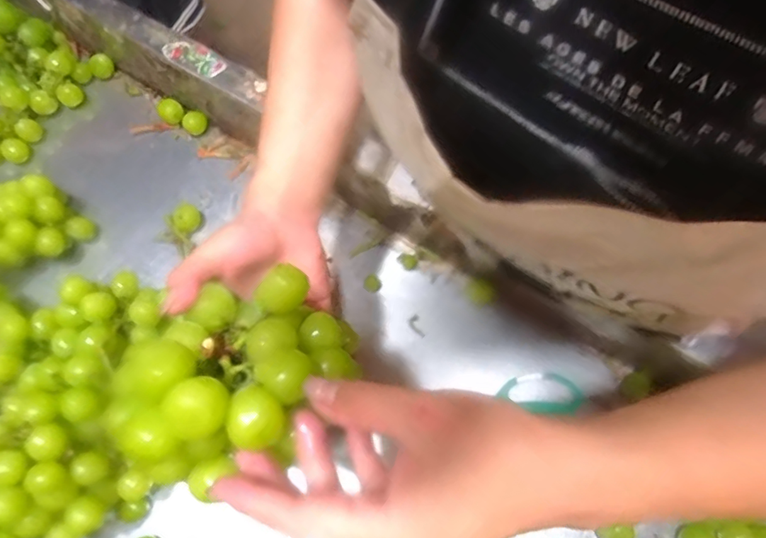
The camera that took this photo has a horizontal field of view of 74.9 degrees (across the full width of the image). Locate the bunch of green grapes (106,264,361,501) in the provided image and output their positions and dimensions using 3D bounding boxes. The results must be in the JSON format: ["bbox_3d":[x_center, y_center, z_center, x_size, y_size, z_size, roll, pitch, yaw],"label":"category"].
[{"bbox_3d":[-0.076,0.048,0.261,0.098,0.081,0.112,26,73,12],"label":"bunch of green grapes"}]

